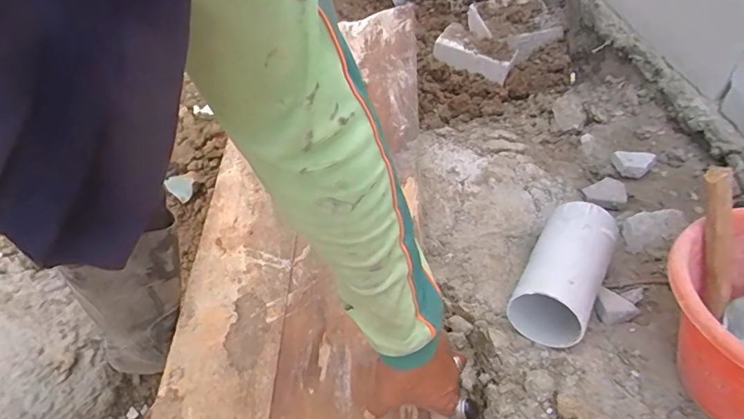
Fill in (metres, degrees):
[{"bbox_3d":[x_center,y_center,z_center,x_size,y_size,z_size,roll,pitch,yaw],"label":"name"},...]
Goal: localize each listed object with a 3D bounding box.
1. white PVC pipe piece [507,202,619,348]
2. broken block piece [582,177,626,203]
[{"bbox_3d":[0.255,0.078,0.630,0.086,0.092,0.198,25,52,22],"label":"white PVC pipe piece"},{"bbox_3d":[0.383,-0.032,0.789,0.068,0.014,0.045,-4,47,-3],"label":"broken block piece"}]

